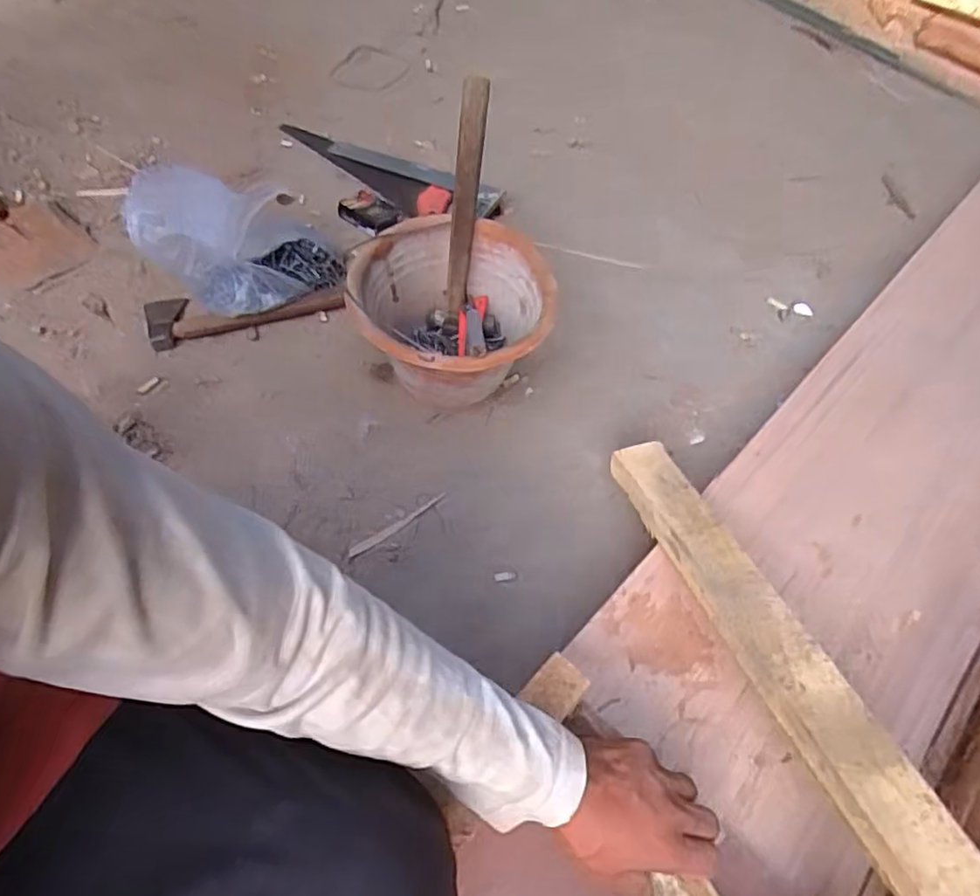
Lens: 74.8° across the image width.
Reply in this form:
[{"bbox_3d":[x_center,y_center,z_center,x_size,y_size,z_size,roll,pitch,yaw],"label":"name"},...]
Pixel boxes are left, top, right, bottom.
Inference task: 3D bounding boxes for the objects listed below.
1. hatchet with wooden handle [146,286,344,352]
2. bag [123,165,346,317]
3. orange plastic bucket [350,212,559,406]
[{"bbox_3d":[-0.359,-0.211,0.950,0.287,0.032,0.096,-16,61,-12],"label":"hatchet with wooden handle"},{"bbox_3d":[-0.360,-0.294,0.921,0.256,0.168,0.171,-20,62,-14],"label":"bag"},{"bbox_3d":[-0.057,-0.158,0.845,0.265,0.167,0.222,1,59,-2],"label":"orange plastic bucket"}]

